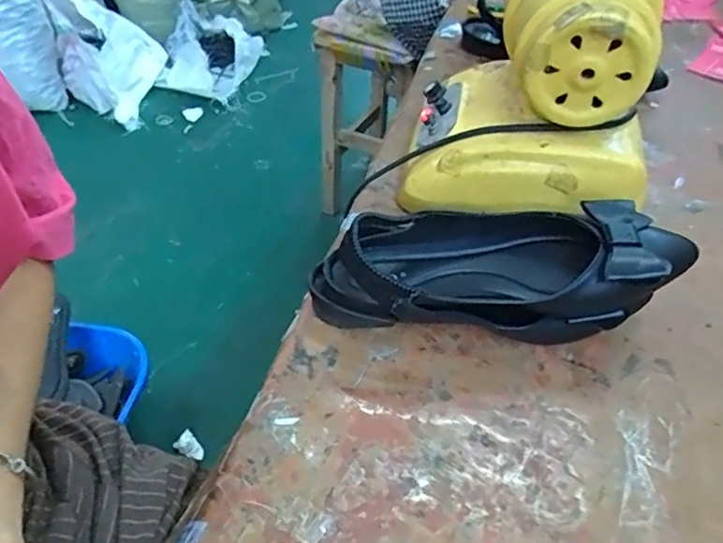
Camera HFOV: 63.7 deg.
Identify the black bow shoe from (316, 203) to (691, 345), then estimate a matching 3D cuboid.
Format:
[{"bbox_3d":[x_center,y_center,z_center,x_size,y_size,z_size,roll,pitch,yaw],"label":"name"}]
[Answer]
[{"bbox_3d":[0.095,0.000,0.434,0.256,0.089,0.085,-1,46,1],"label":"black bow shoe"}]

